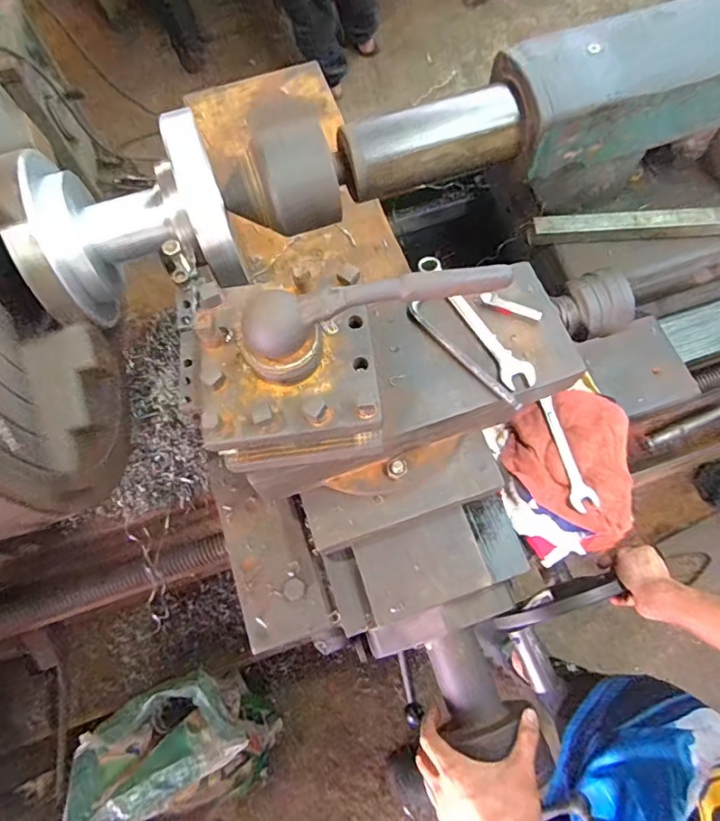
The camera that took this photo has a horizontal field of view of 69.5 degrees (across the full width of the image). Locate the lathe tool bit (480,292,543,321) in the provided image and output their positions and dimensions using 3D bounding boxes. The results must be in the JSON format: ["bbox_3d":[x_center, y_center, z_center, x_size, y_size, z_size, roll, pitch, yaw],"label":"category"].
[{"bbox_3d":[0.149,-0.101,0.514,0.061,0.007,0.015,25,72,10],"label":"lathe tool bit"}]

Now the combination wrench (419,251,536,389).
[{"bbox_3d":[0.114,-0.090,0.512,0.028,0.010,0.165,-28,71,-9],"label":"combination wrench"}]

